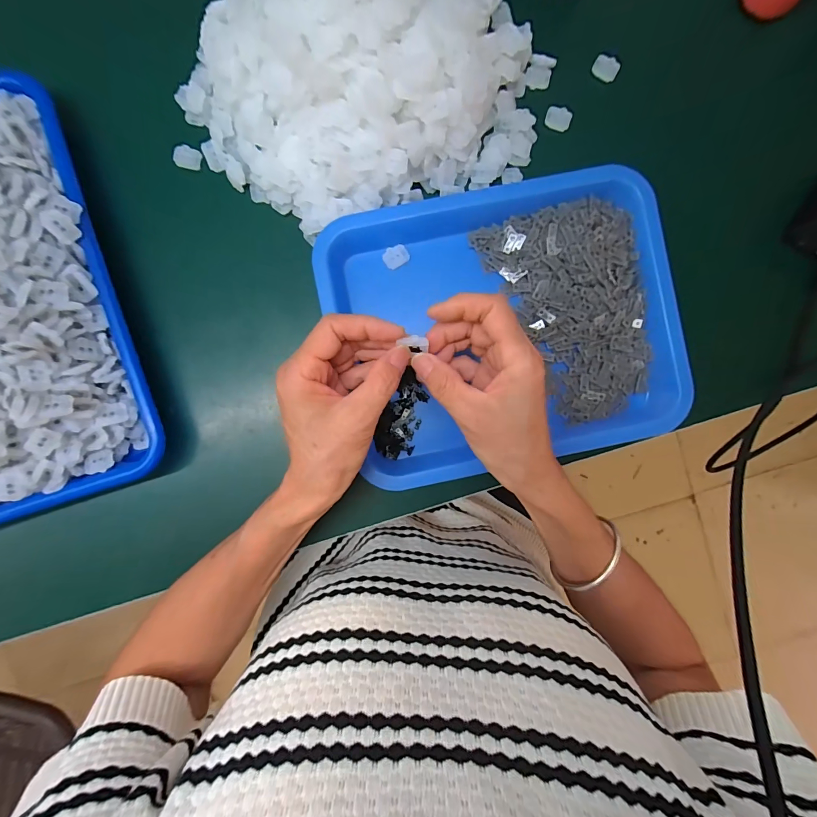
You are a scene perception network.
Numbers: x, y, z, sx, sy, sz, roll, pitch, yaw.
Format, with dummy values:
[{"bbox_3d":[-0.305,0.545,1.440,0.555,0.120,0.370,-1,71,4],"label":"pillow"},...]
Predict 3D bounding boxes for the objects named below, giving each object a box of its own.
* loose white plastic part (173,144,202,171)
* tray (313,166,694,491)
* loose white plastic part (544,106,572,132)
[{"bbox_3d":[-0.189,-0.214,0.314,0.022,0.004,0.018,13,90,-3],"label":"loose white plastic part"},{"bbox_3d":[0.079,-0.068,0.316,0.275,0.041,0.229,-11,92,-2],"label":"tray"},{"bbox_3d":[0.133,-0.257,0.326,0.022,0.005,0.017,23,90,-3],"label":"loose white plastic part"}]

